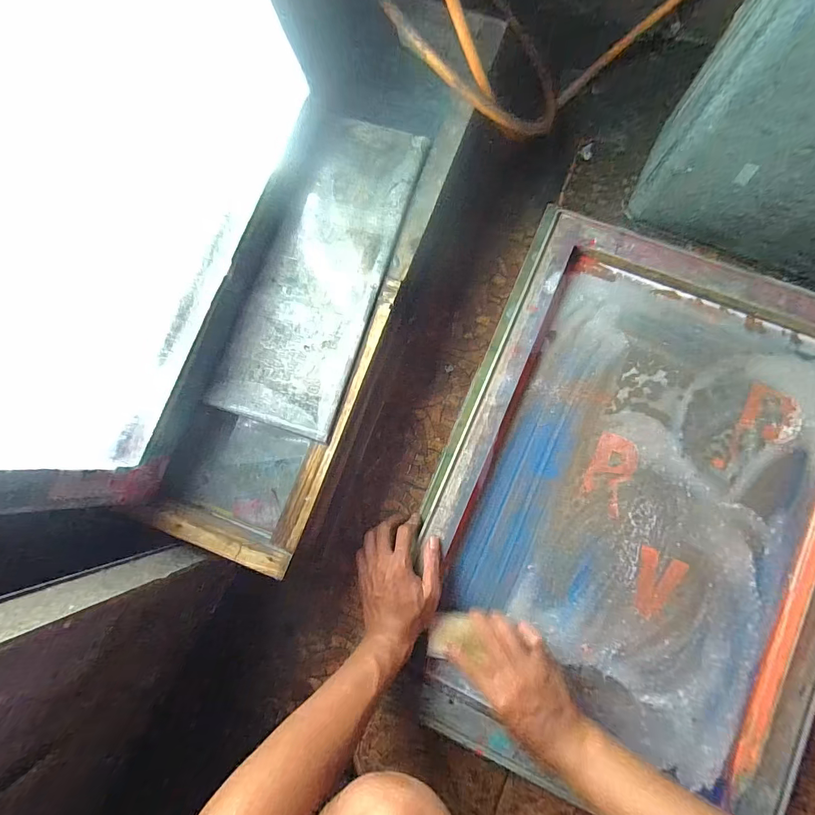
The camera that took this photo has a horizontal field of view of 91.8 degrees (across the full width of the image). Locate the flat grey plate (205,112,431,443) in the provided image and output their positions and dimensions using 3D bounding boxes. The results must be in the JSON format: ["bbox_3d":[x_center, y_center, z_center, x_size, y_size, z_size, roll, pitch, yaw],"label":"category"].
[{"bbox_3d":[-0.098,-0.161,0.459,0.143,0.013,0.375,18,85,8],"label":"flat grey plate"}]

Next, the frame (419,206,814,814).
[{"bbox_3d":[0.292,0.123,0.496,0.484,0.041,0.682,22,86,8],"label":"frame"}]

